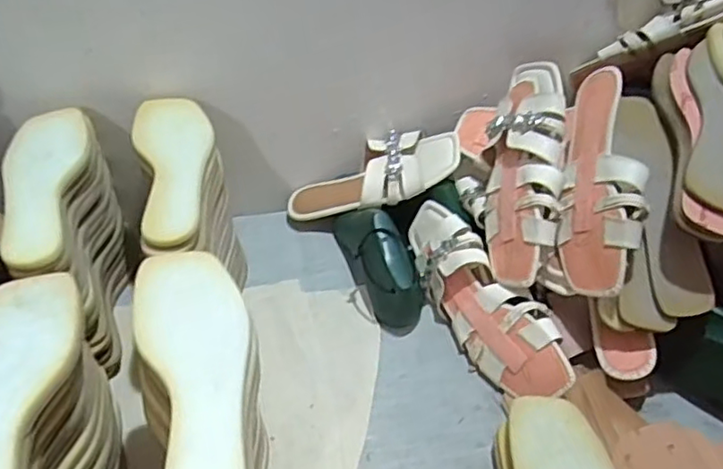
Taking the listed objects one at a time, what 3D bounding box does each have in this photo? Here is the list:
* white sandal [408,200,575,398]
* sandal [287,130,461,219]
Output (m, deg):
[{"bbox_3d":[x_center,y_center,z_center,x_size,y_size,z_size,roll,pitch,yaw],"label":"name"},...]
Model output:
[{"bbox_3d":[0.133,0.074,0.713,0.060,0.102,0.275,13,35,-48],"label":"white sandal"},{"bbox_3d":[0.010,-0.073,0.812,0.246,0.049,0.088,-20,41,17],"label":"sandal"}]

